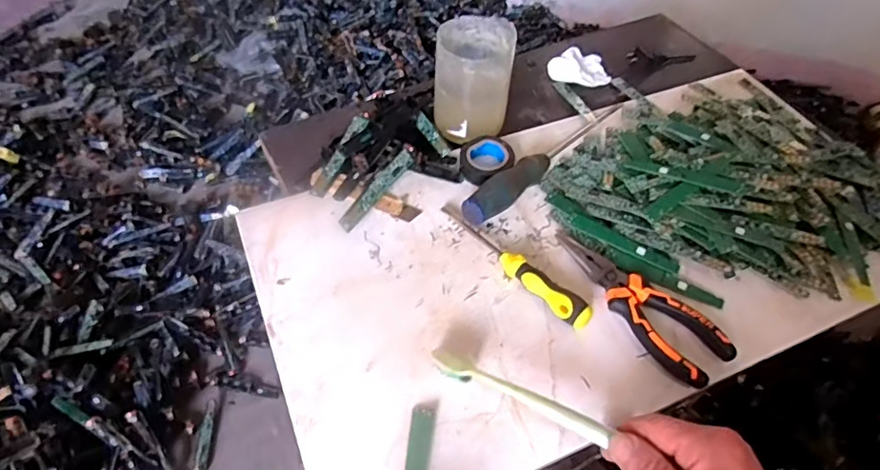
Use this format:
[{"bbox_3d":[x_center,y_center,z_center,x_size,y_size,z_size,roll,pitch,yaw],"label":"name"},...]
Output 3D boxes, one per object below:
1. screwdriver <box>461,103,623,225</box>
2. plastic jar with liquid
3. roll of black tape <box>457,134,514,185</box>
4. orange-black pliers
[{"bbox_3d":[0.112,-0.078,0.526,0.025,0.030,0.243,39,58,25],"label":"screwdriver"},{"bbox_3d":[0.032,-0.153,0.538,0.072,0.096,0.077,2,50,-2],"label":"plastic jar with liquid"},{"bbox_3d":[0.046,-0.073,0.525,0.048,0.017,0.057,33,56,22],"label":"roll of black tape"},{"bbox_3d":[0.158,0.048,0.437,0.051,0.013,0.157,-26,56,-22],"label":"orange-black pliers"}]

